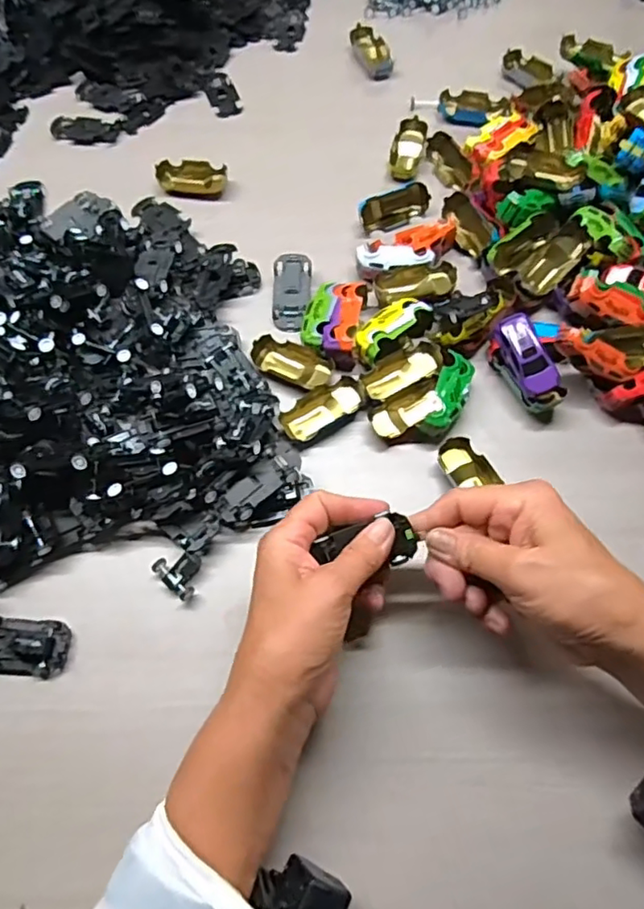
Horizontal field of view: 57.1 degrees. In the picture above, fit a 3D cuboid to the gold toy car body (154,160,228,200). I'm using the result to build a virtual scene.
[{"bbox_3d":[-0.118,-0.249,0.535,0.061,0.015,0.033,1,66,2],"label":"gold toy car body"}]

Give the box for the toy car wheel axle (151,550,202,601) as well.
[{"bbox_3d":[-0.091,0.076,0.387,0.031,0.012,0.026,39,72,17],"label":"toy car wheel axle"}]

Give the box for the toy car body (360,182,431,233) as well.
[{"bbox_3d":[0.063,-0.217,0.517,0.065,0.017,0.031,-21,67,-8],"label":"toy car body"}]

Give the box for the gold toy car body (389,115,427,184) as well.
[{"bbox_3d":[0.079,-0.284,0.547,0.029,0.015,0.062,11,66,6],"label":"gold toy car body"}]

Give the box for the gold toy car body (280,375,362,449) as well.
[{"bbox_3d":[0.000,-0.032,0.435,0.062,0.014,0.028,-33,69,-13],"label":"gold toy car body"}]

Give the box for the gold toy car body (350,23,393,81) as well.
[{"bbox_3d":[0.053,-0.415,0.609,0.030,0.019,0.057,-21,67,-8],"label":"gold toy car body"}]

